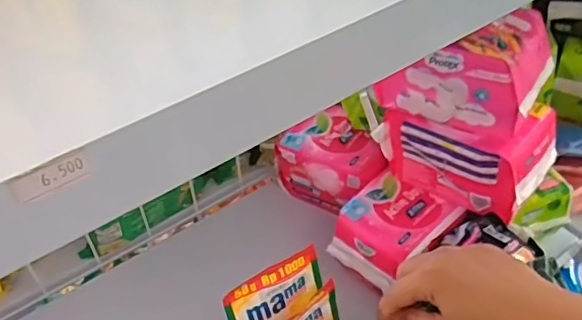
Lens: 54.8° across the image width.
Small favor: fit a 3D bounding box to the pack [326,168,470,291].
[{"bbox_3d":[0.101,0.069,0.561,0.101,0.049,0.086,-36,55,-29],"label":"pack"}]

